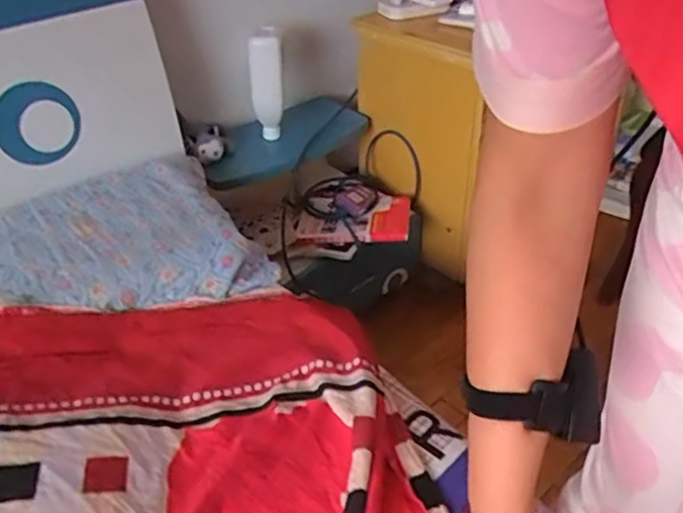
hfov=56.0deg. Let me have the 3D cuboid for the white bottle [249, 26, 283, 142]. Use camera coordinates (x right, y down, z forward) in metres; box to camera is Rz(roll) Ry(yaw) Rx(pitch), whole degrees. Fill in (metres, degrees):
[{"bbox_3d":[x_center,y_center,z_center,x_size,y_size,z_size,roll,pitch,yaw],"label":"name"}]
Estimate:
[{"bbox_3d":[-0.166,-0.380,1.455,0.069,0.264,0.076,-8,37,-6],"label":"white bottle"}]

